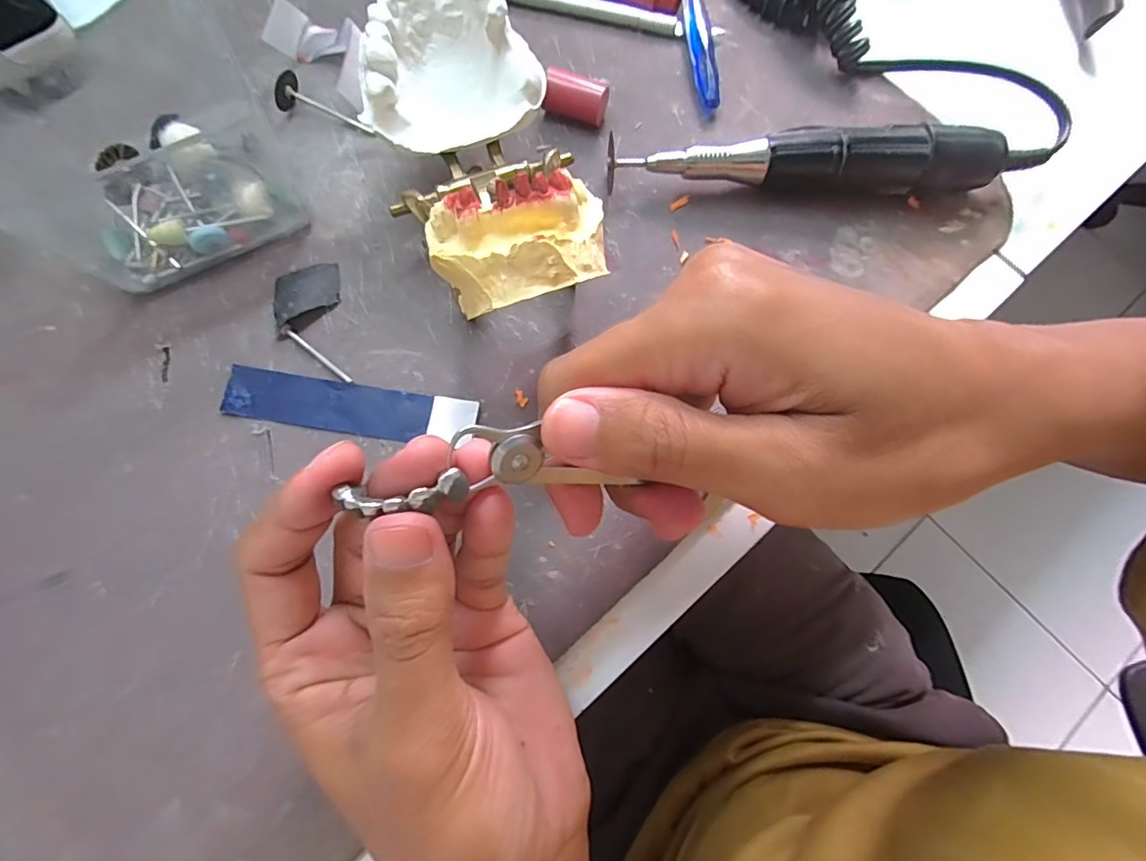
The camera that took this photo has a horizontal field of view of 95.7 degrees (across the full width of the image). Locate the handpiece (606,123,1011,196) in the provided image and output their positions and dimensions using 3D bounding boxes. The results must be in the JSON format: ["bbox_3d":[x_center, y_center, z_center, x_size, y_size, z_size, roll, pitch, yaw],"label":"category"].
[{"bbox_3d":[0.103,-0.120,0.235,0.172,0.028,0.021,-1,75,-2],"label":"handpiece"}]

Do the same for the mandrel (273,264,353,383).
[{"bbox_3d":[-0.113,-0.047,0.221,0.027,0.007,0.057,-11,76,-4],"label":"mandrel"}]

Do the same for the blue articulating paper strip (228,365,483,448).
[{"bbox_3d":[-0.091,-0.009,0.213,0.101,0.004,0.021,9,75,1],"label":"blue articulating paper strip"}]

